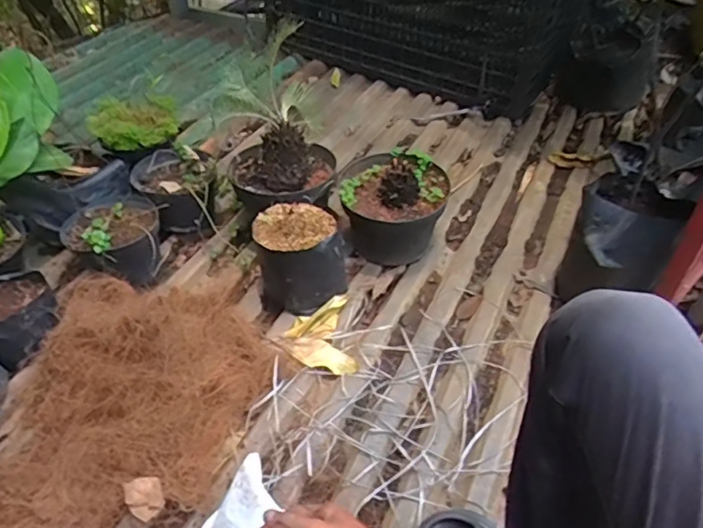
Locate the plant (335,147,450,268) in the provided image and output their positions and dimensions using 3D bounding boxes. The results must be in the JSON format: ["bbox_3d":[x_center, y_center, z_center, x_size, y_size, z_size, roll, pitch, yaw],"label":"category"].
[{"bbox_3d":[0.081,-0.114,1.161,0.214,0.185,0.203,5,44,2],"label":"plant"}]

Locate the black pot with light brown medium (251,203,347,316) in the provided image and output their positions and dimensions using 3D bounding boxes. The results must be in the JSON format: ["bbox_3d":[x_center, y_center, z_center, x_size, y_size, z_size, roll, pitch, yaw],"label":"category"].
[{"bbox_3d":[-0.093,-0.006,1.044,0.157,0.149,0.143,3,42,-3],"label":"black pot with light brown medium"}]

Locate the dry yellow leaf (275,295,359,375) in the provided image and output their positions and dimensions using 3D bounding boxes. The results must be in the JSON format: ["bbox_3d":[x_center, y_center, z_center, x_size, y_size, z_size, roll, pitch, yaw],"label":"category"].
[{"bbox_3d":[-0.062,0.126,0.995,0.126,0.031,0.153,-6,44,-9],"label":"dry yellow leaf"}]

